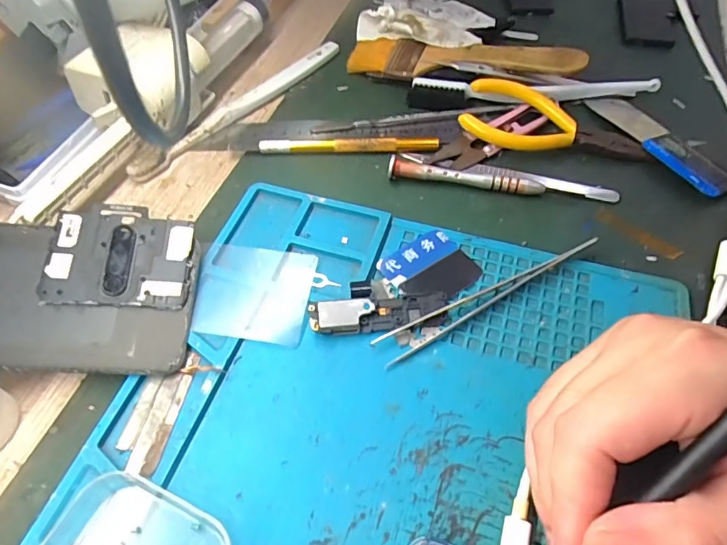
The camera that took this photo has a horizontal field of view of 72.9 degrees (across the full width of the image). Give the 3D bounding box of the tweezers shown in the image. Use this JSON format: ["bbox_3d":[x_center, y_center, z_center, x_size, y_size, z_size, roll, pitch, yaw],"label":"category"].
[{"bbox_3d":[0.063,0.010,0.250,0.129,0.010,0.015,-26,58,-17],"label":"tweezers"}]

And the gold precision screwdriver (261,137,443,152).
[{"bbox_3d":[-0.009,-0.082,0.319,0.114,0.009,0.008,-1,54,0],"label":"gold precision screwdriver"}]

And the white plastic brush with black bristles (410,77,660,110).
[{"bbox_3d":[0.117,-0.123,0.340,0.169,0.014,0.022,1,54,2],"label":"white plastic brush with black bristles"}]

